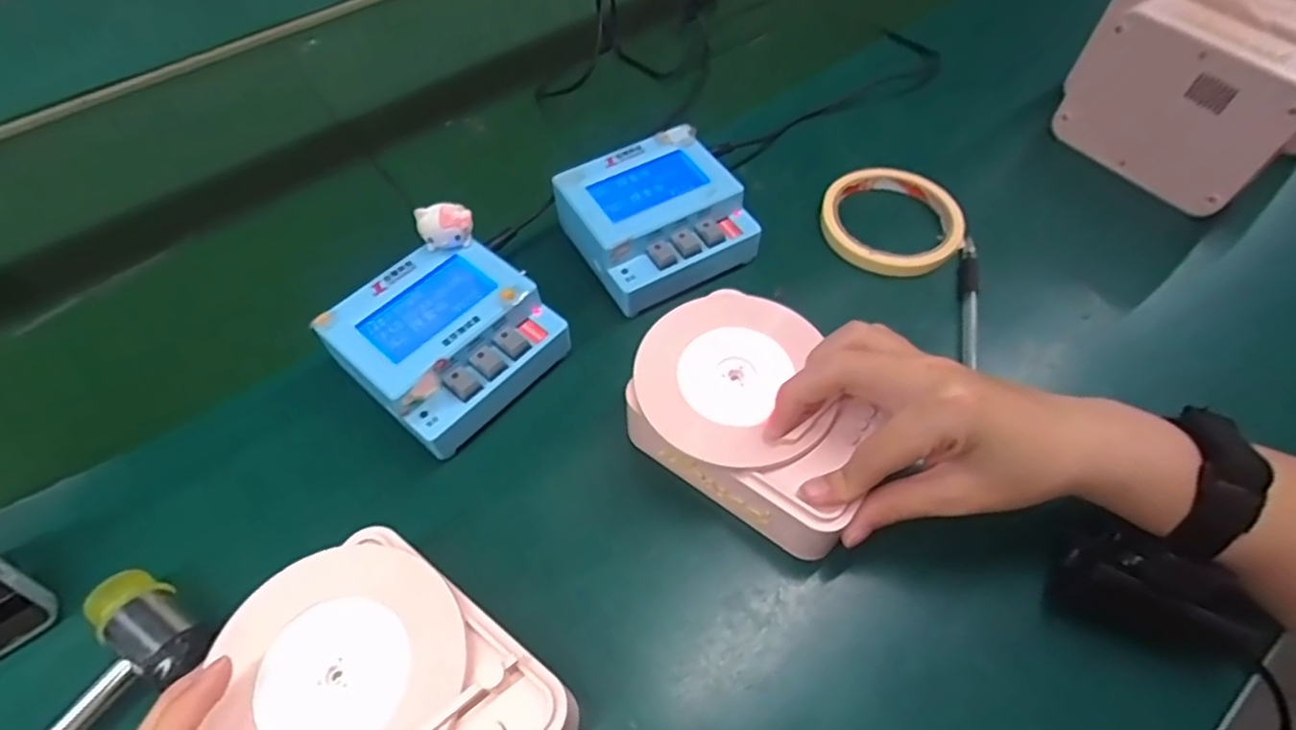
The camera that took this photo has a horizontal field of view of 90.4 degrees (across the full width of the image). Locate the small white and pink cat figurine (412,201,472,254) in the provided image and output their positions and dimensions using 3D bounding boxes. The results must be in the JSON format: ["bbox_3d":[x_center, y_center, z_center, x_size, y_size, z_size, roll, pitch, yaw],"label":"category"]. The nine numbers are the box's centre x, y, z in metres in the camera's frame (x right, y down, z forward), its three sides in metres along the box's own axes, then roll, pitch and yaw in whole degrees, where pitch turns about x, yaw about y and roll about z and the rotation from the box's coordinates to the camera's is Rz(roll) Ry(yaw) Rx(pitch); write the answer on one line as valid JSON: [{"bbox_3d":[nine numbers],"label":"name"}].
[{"bbox_3d":[-0.116,-0.078,0.374,0.030,0.028,0.016,-17,57,-10],"label":"small white and pink cat figurine"}]

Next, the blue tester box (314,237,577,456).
[{"bbox_3d":[-0.114,-0.012,0.371,0.095,0.052,0.101,33,62,22],"label":"blue tester box"}]

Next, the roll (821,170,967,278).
[{"bbox_3d":[0.168,-0.099,0.442,0.086,0.018,0.094,-1,55,1],"label":"roll"}]

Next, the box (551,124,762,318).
[{"bbox_3d":[0.007,-0.093,0.422,0.104,0.051,0.101,-28,59,-17],"label":"box"}]

